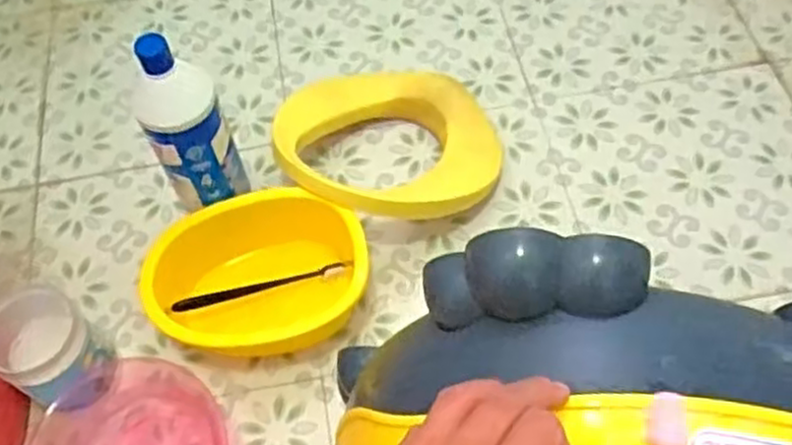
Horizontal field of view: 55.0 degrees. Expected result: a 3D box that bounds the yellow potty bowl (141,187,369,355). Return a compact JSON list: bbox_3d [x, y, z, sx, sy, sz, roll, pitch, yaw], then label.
[{"bbox_3d":[-0.133,0.053,0.762,0.203,0.090,0.144,-7,58,-2],"label":"yellow potty bowl"}]

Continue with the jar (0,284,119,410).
[{"bbox_3d":[-0.320,0.124,0.715,0.089,0.117,0.087,24,62,16],"label":"jar"}]

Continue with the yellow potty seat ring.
[{"bbox_3d":[-0.006,-0.094,0.828,0.248,0.035,0.181,-3,63,-17],"label":"yellow potty seat ring"}]

